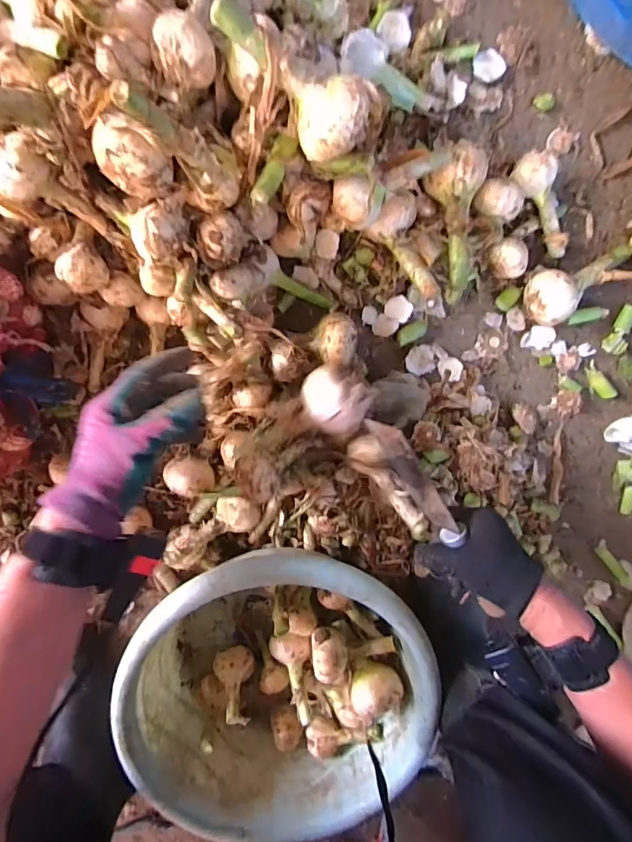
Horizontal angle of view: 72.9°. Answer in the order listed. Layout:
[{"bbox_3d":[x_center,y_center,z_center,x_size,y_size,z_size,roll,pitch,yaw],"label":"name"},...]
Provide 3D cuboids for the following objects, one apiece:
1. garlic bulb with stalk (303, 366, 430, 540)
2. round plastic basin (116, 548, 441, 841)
[{"bbox_3d":[0.053,0.028,0.435,0.058,0.067,0.186,-32,100,2],"label":"garlic bulb with stalk"},{"bbox_3d":[-0.033,0.289,0.481,0.321,0.129,0.304,0,97,-2],"label":"round plastic basin"}]

